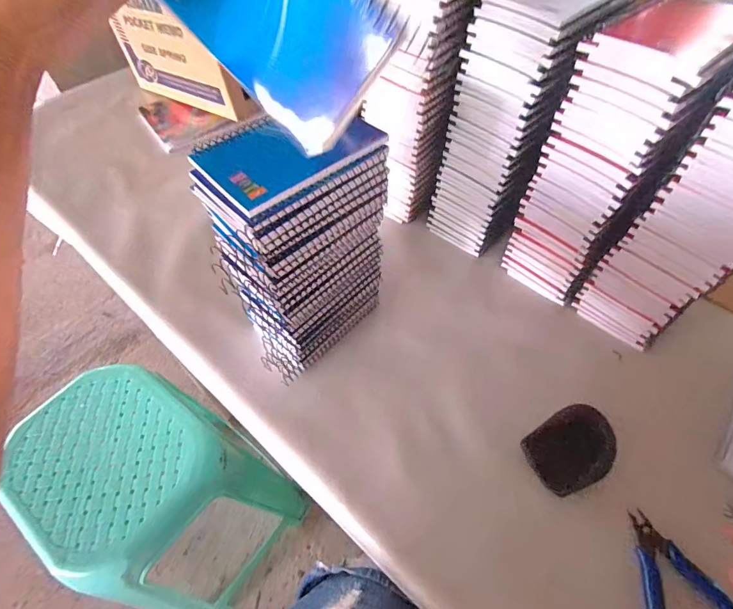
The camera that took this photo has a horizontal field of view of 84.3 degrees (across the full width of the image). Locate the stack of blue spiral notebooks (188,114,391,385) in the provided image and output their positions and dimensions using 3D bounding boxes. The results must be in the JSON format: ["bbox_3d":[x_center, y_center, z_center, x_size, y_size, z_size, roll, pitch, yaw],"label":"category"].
[{"bbox_3d":[-0.061,-0.054,0.400,0.139,0.250,0.092,-39,63,-24],"label":"stack of blue spiral notebooks"}]

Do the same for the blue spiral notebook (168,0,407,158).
[{"bbox_3d":[-0.050,-0.151,0.211,0.122,0.084,0.006,43,41,-9],"label":"blue spiral notebook"}]

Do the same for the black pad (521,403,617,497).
[{"bbox_3d":[0.203,0.141,0.397,0.090,0.016,0.064,-27,59,-18],"label":"black pad"}]

